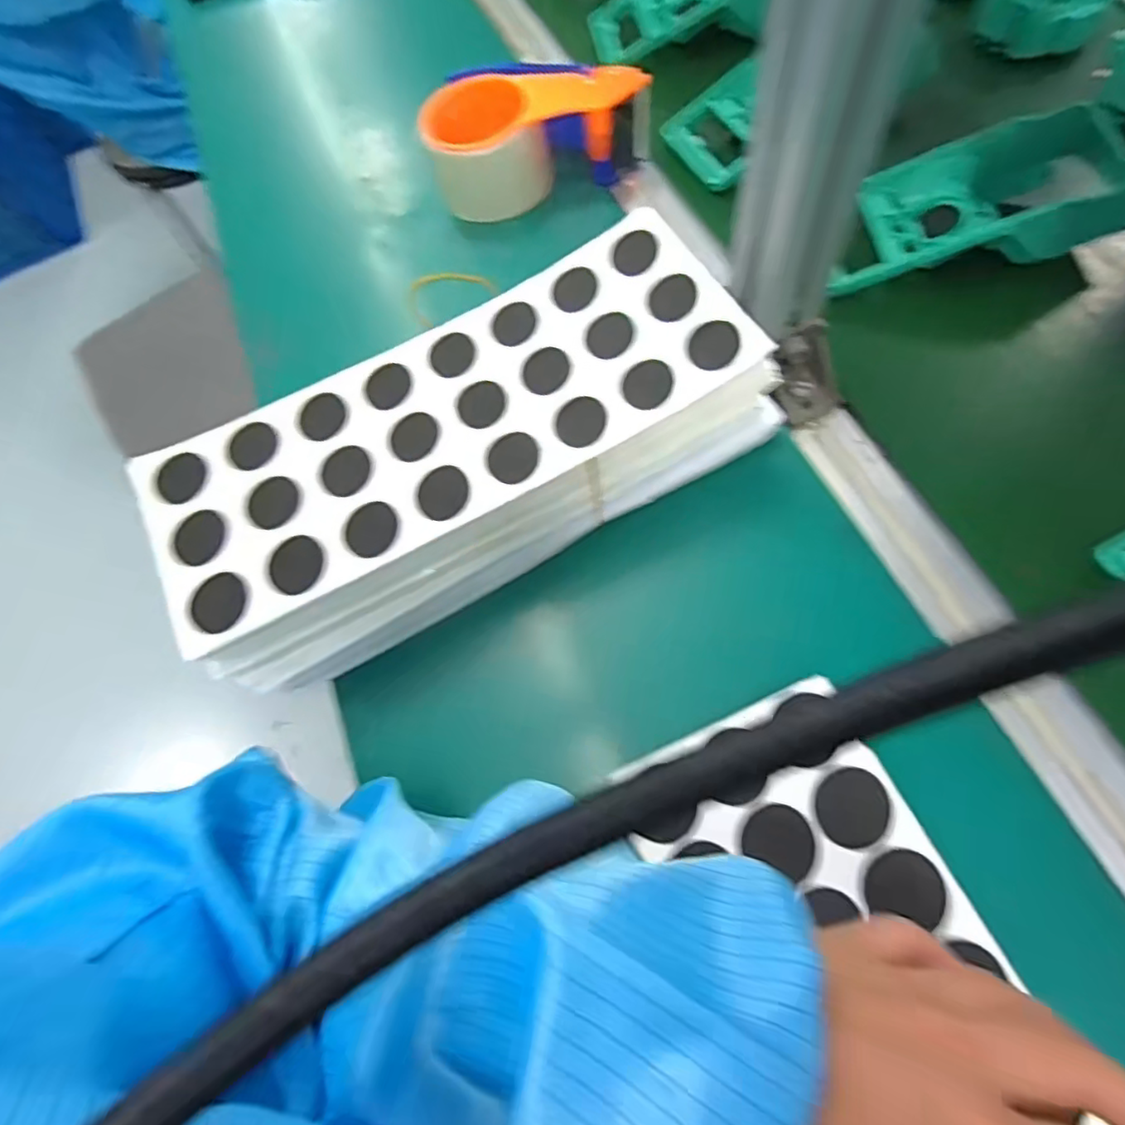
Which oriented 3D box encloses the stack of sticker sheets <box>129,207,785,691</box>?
[{"bbox_3d":[-0.049,-0.055,0.328,0.305,0.072,0.145,-27,65,-3],"label":"stack of sticker sheets"}]

